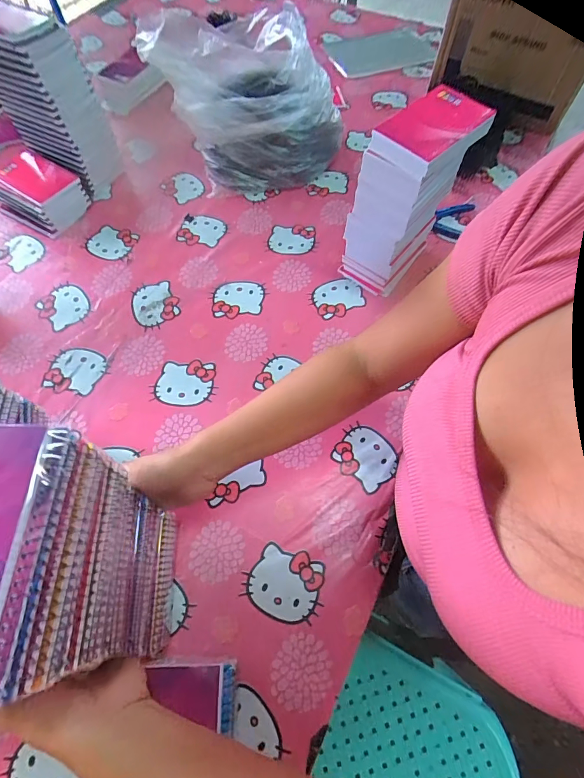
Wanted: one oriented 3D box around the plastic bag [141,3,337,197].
[{"bbox_3d":[-0.073,-0.505,0.695,0.253,0.199,0.253,-32,68,-15],"label":"plastic bag"}]

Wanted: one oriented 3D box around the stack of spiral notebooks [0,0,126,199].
[{"bbox_3d":[-0.393,-0.463,0.650,0.130,0.240,0.106,29,66,13],"label":"stack of spiral notebooks"}]

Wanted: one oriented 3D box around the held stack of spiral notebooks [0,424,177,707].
[{"bbox_3d":[-0.167,0.124,0.289,0.088,0.226,0.136,-6,63,1],"label":"held stack of spiral notebooks"}]

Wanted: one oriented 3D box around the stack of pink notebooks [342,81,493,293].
[{"bbox_3d":[0.158,-0.257,0.556,0.137,0.232,0.090,-41,70,-19],"label":"stack of pink notebooks"}]

